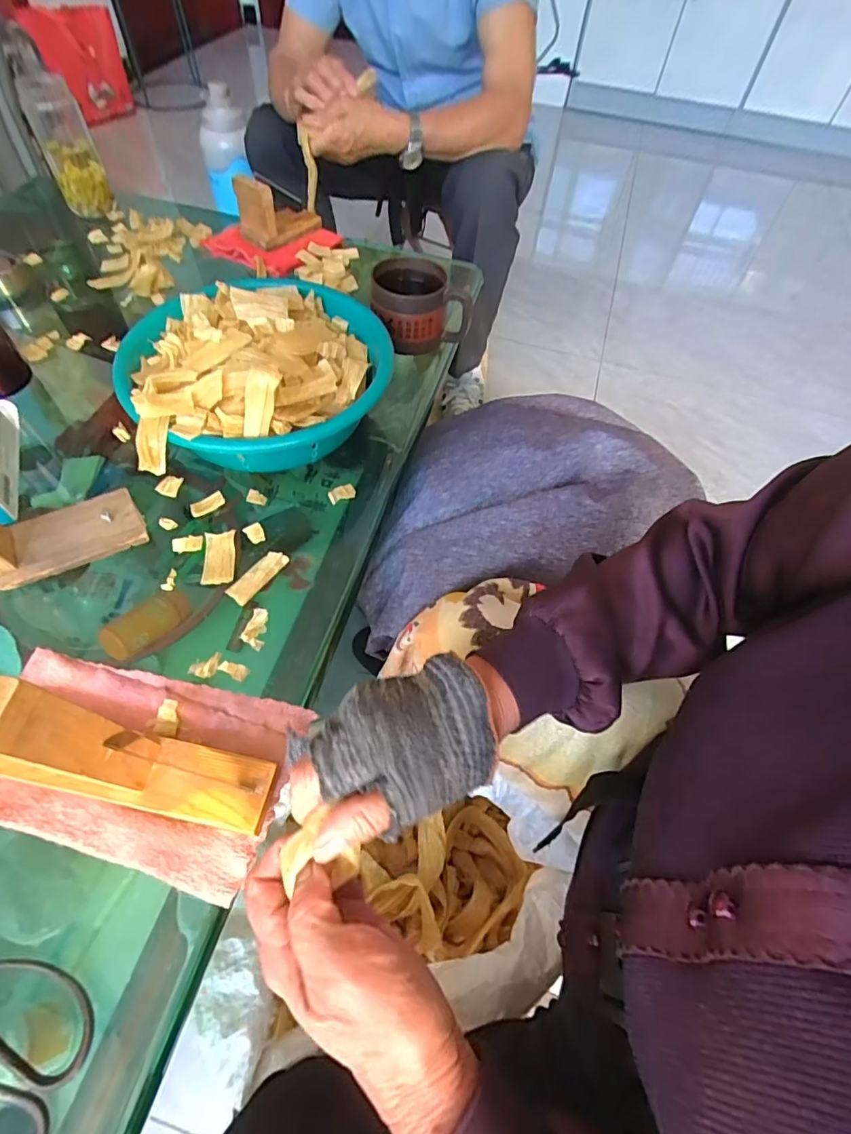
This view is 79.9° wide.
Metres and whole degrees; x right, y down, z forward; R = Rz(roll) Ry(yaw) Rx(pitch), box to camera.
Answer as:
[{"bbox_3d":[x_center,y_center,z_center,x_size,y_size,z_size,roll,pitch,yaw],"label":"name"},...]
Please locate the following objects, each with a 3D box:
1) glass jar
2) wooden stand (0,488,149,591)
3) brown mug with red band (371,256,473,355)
[{"bbox_3d":[-0.521,-0.625,0.726,0.068,0.184,0.068,-25,63,-19],"label":"glass jar"},{"bbox_3d":[-0.327,-0.053,0.426,0.130,0.100,0.067,-18,61,-15],"label":"wooden stand"},{"bbox_3d":[-0.009,-0.333,0.648,0.120,0.075,0.106,-7,58,-9],"label":"brown mug with red band"}]

